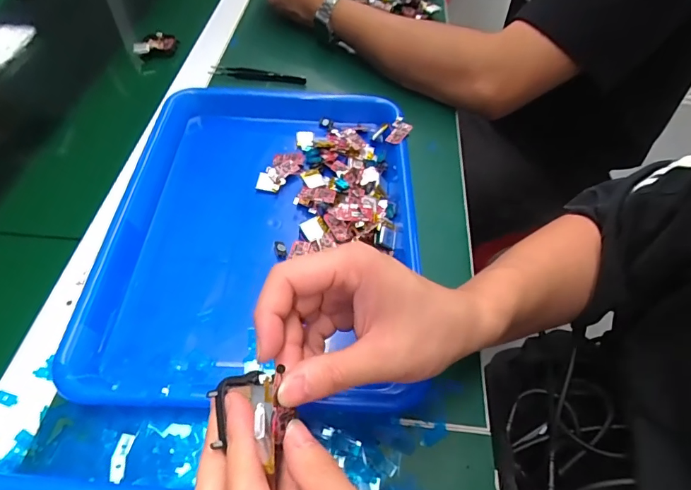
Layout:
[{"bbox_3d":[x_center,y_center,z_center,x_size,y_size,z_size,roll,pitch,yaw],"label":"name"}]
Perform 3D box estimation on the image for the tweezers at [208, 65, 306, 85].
[{"bbox_3d":[-0.108,-0.209,0.528,0.118,0.012,0.019,11,54,5],"label":"tweezers"}]

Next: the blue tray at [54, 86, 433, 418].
[{"bbox_3d":[-0.067,-0.020,0.377,0.246,0.044,0.326,4,54,-1],"label":"blue tray"}]

